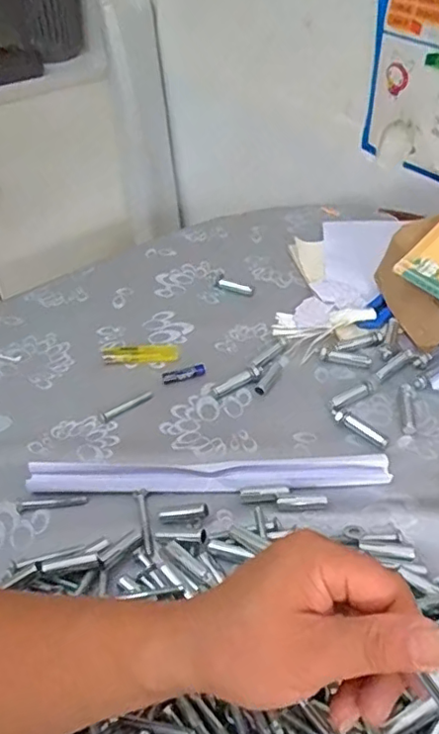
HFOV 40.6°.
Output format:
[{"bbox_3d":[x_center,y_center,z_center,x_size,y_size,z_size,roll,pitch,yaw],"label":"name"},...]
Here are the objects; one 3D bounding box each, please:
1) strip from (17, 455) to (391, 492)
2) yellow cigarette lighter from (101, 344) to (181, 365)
[{"bbox_3d":[-0.009,0.088,0.492,0.291,0.013,0.028,-2,44,1],"label":"strip"},{"bbox_3d":[-0.080,-0.013,0.606,0.077,0.011,0.023,-8,44,-6],"label":"yellow cigarette lighter"}]

